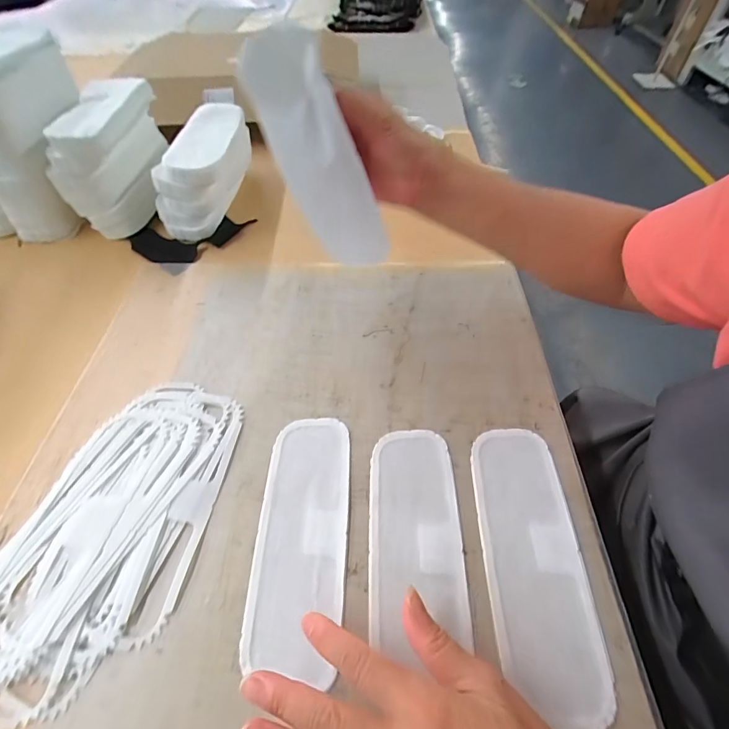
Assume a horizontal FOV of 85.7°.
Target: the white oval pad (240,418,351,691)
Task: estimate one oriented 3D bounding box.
[{"bbox_3d":[-0.047,0.124,0.301,0.068,0.005,0.180,2,54,3],"label":"white oval pad"}]

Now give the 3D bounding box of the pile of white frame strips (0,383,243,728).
[{"bbox_3d":[-0.189,0.118,0.304,0.132,0.012,0.237,12,54,10],"label":"pile of white frame strips"}]

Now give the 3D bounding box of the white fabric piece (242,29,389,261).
[{"bbox_3d":[-0.034,-0.161,0.335,0.067,0.195,0.019,-11,51,17],"label":"white fabric piece"}]

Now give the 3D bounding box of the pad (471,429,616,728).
[{"bbox_3d":[0.121,0.134,0.285,0.067,0.006,0.187,1,53,2],"label":"pad"}]

